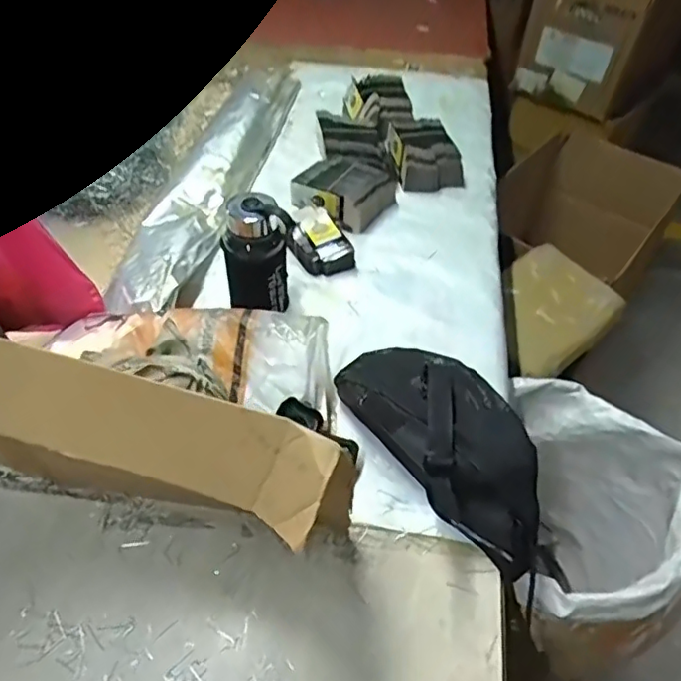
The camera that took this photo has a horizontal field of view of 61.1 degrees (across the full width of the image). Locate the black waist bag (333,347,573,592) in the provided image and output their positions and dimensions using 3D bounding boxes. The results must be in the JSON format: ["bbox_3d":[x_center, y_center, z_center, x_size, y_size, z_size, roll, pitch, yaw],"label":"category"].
[{"bbox_3d":[0.127,0.110,0.638,0.140,0.091,0.286,-26,53,-20],"label":"black waist bag"}]

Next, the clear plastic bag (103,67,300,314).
[{"bbox_3d":[-0.210,-0.310,1.019,0.137,0.066,0.749,8,50,8],"label":"clear plastic bag"}]

